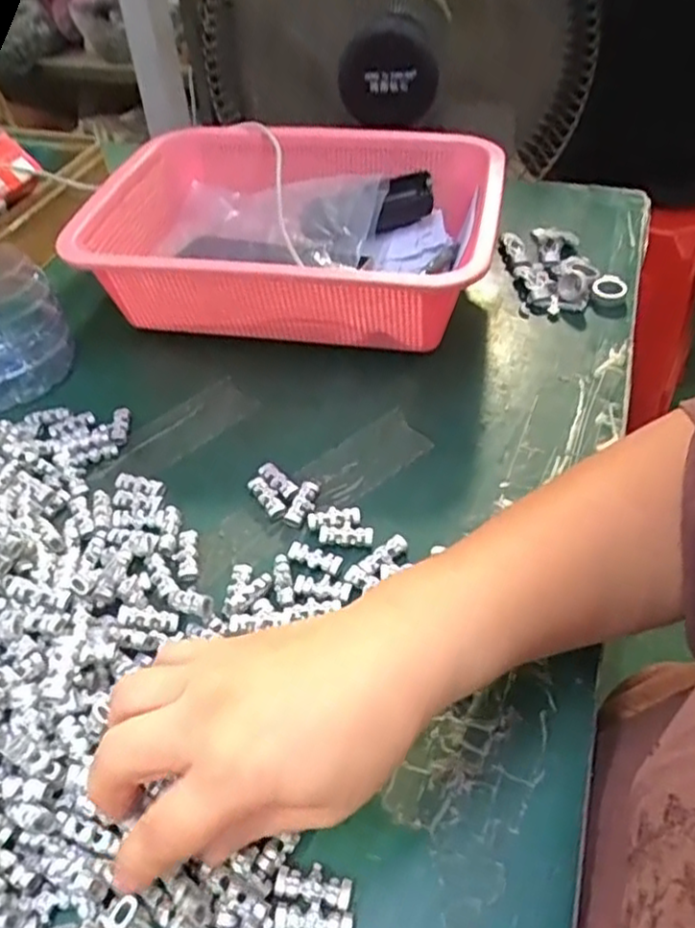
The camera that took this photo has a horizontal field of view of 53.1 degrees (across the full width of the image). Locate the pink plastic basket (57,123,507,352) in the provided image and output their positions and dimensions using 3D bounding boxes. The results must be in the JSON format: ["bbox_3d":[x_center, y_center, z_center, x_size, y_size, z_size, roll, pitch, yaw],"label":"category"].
[{"bbox_3d":[-0.032,-0.176,0.542,0.289,0.099,0.214,9,48,12],"label":"pink plastic basket"}]

